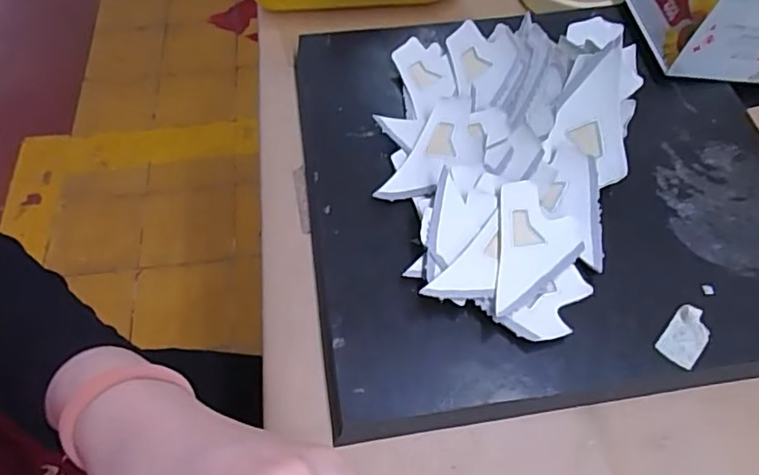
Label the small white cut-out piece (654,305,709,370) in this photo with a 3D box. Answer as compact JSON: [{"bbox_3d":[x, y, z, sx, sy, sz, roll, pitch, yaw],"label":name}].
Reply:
[{"bbox_3d":[0.167,0.054,0.320,0.020,0.004,0.032,38,75,19],"label":"small white cut-out piece"}]

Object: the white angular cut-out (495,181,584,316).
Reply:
[{"bbox_3d":[0.091,0.007,0.333,0.046,0.009,0.082,7,58,5],"label":"white angular cut-out"}]

